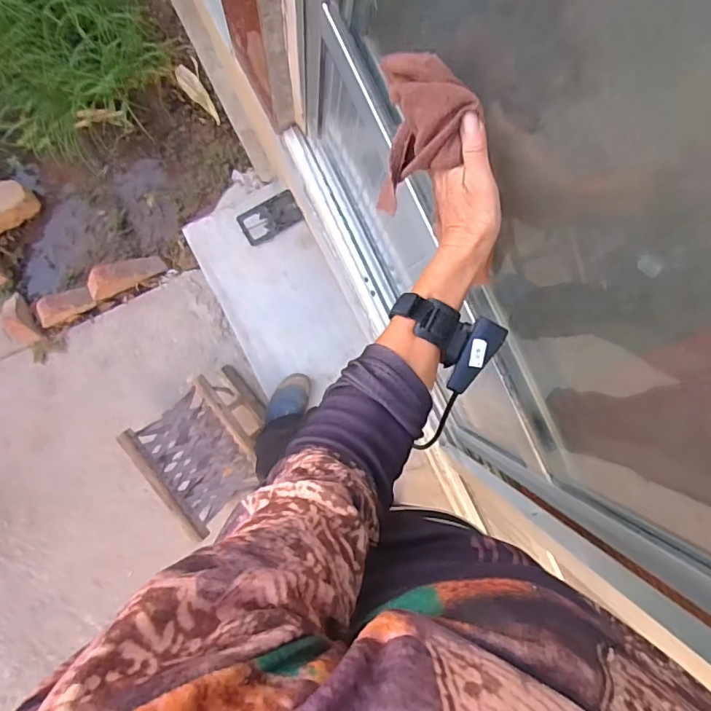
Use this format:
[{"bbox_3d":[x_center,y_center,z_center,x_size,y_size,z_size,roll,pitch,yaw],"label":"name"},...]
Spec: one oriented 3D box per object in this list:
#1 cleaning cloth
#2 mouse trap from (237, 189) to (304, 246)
[{"bbox_3d":[0.062,-0.198,0.446,0.071,0.086,0.112,-1,91,-4],"label":"cleaning cloth"},{"bbox_3d":[-0.220,-0.356,1.310,0.155,0.022,0.085,-28,92,-3],"label":"mouse trap"}]

